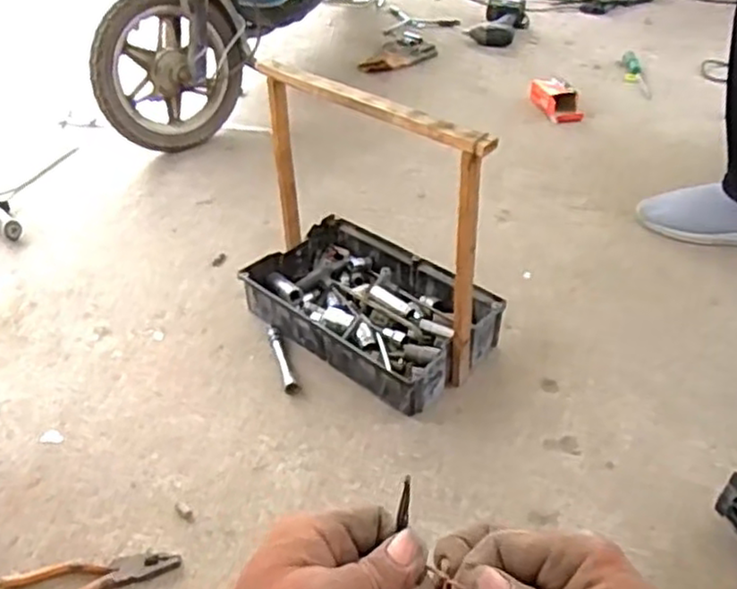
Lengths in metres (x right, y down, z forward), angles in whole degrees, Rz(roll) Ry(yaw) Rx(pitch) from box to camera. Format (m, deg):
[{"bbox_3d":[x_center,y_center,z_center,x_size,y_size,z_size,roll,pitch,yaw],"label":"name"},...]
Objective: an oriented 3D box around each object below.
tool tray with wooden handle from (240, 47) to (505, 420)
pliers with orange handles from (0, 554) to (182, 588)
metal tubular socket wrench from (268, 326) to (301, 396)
[{"bbox_3d":[0.003,-0.094,0.986,0.370,0.373,0.243,29,49,28],"label":"tool tray with wooden handle"},{"bbox_3d":[-0.312,0.318,0.786,0.192,0.010,0.052,-10,41,-11],"label":"pliers with orange handles"},{"bbox_3d":[-0.126,0.097,1.039,0.021,0.018,0.131,-12,41,-13],"label":"metal tubular socket wrench"}]

